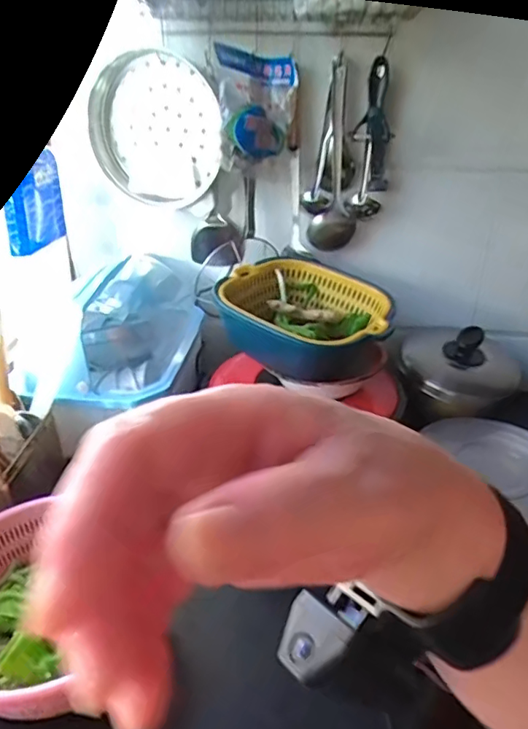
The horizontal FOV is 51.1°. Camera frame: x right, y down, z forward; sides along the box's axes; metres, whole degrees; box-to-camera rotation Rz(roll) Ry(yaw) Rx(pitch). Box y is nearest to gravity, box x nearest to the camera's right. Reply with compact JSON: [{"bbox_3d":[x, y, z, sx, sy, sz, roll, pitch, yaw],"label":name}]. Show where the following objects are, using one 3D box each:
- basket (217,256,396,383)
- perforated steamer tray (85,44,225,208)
[{"bbox_3d":[0.071,-0.078,0.878,0.246,0.109,0.243,8,30,13],"label":"basket"},{"bbox_3d":[-0.172,-0.373,0.884,0.214,0.214,0.047,6,30,9],"label":"perforated steamer tray"}]

